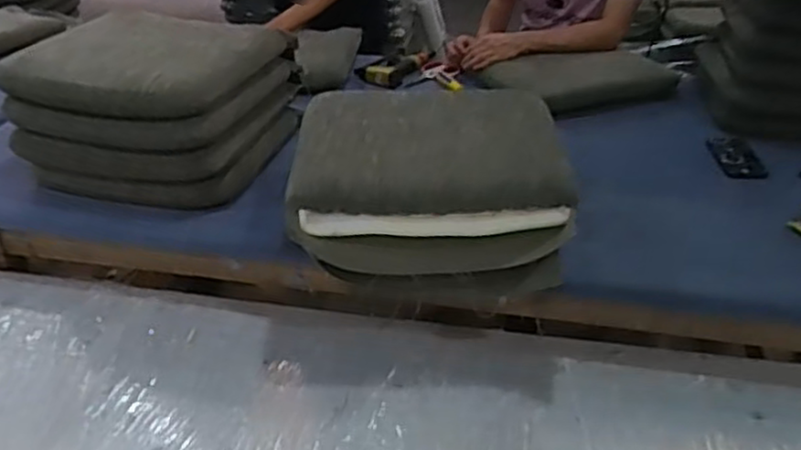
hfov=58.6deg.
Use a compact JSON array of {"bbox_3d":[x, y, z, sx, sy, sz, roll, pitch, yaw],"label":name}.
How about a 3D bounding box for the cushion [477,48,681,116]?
[{"bbox_3d":[0.422,-0.369,1.737,0.366,0.068,0.372,-16,35,-24],"label":"cushion"}]

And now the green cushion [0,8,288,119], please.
[{"bbox_3d":[-0.496,-0.326,1.401,0.437,0.072,0.351,7,33,11],"label":"green cushion"}]

